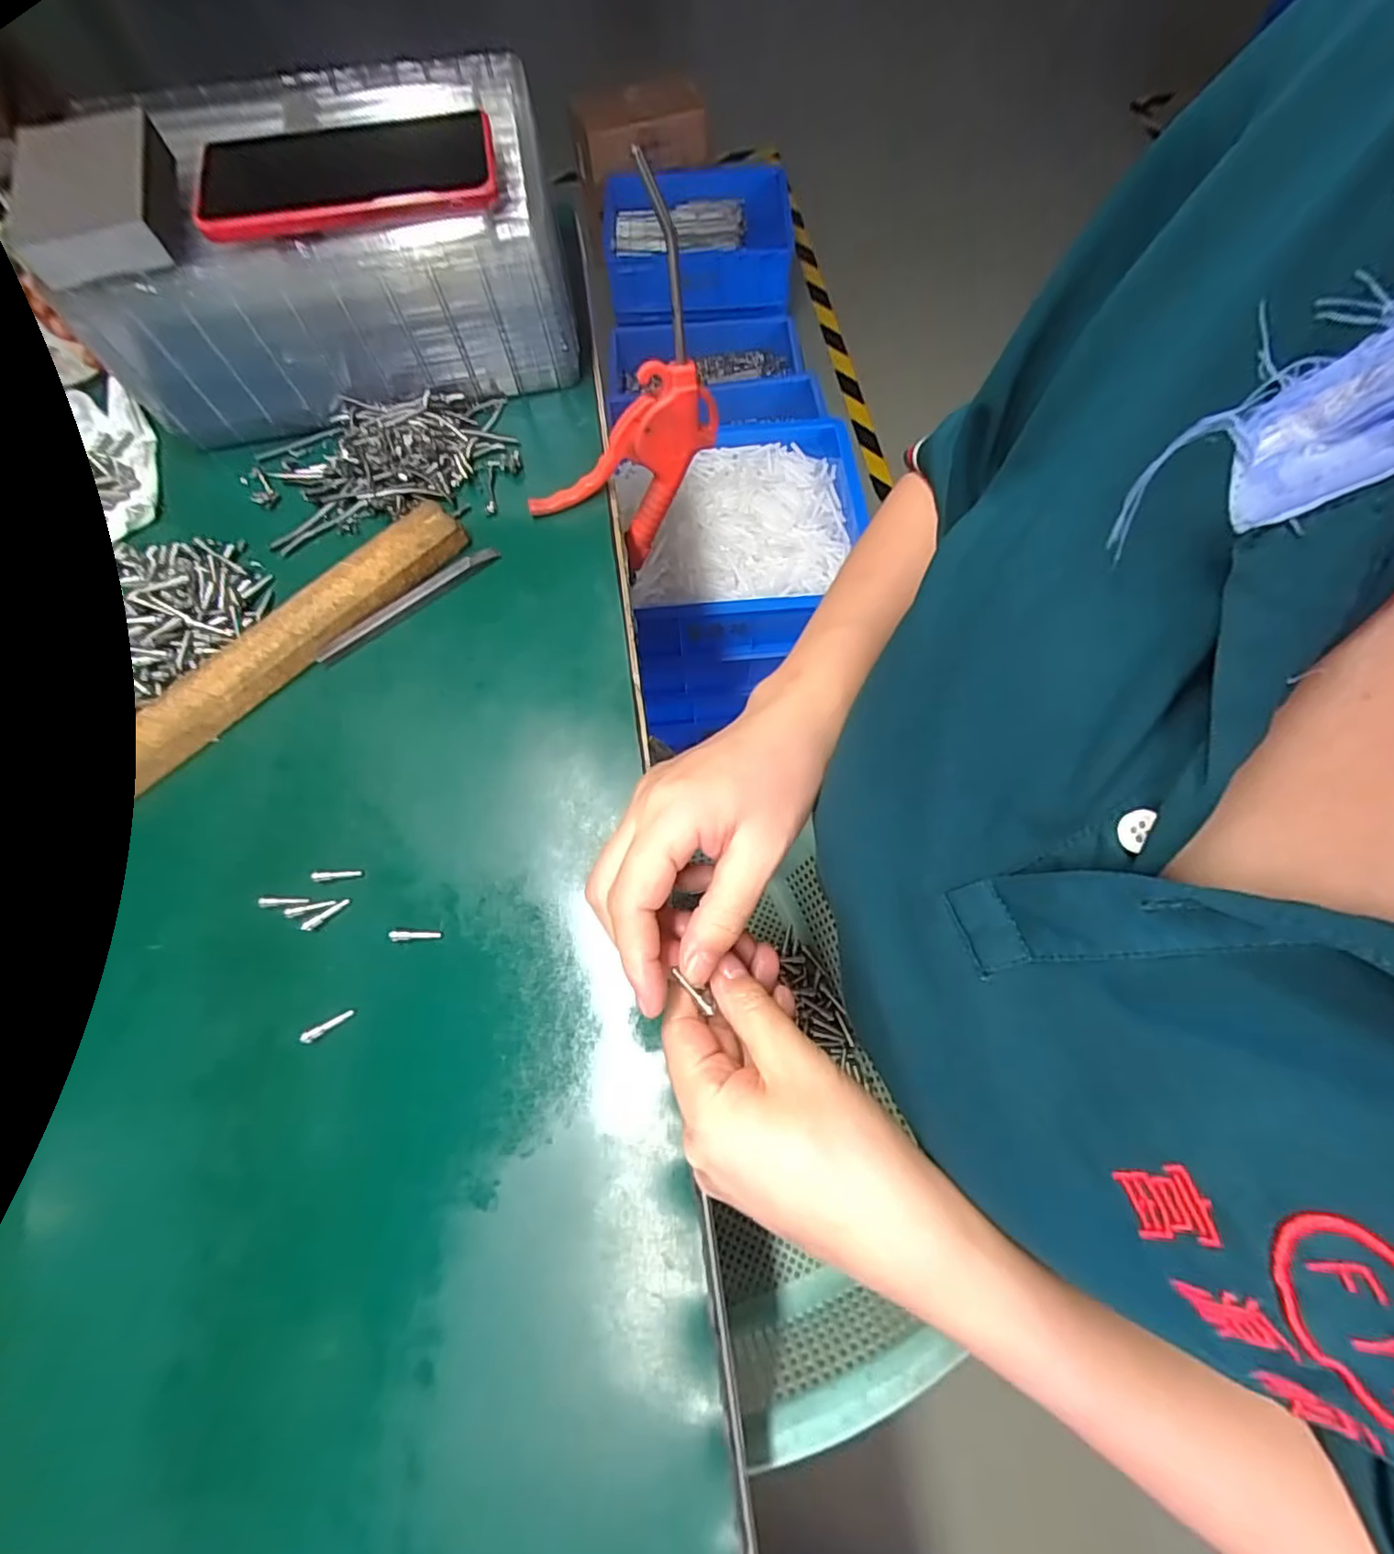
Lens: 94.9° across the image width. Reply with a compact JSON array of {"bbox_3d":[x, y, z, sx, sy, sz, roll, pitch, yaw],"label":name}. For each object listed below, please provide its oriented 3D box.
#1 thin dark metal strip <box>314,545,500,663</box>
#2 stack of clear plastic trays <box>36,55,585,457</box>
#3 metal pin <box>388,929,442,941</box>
[{"bbox_3d":[-0.176,-0.107,0.389,0.122,0.005,0.008,-37,73,-12],"label":"thin dark metal strip"},{"bbox_3d":[-0.226,-0.337,0.416,0.275,0.118,0.156,-13,70,-3],"label":"stack of clear plastic trays"},{"bbox_3d":[-0.140,0.079,0.319,0.025,0.004,0.005,2,69,-12],"label":"metal pin"}]

